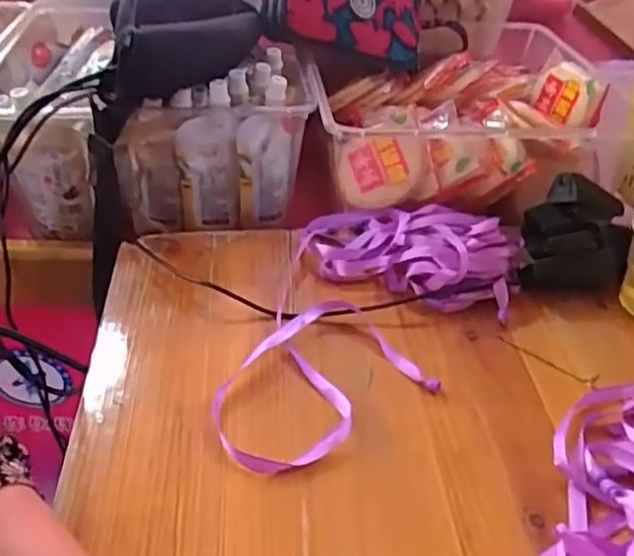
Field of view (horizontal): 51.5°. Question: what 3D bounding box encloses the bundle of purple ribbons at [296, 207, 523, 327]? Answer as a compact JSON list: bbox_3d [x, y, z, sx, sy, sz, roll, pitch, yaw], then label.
[{"bbox_3d":[0.078,-0.030,0.540,0.173,0.039,0.100,16,39,17],"label":"bundle of purple ribbons"}]

